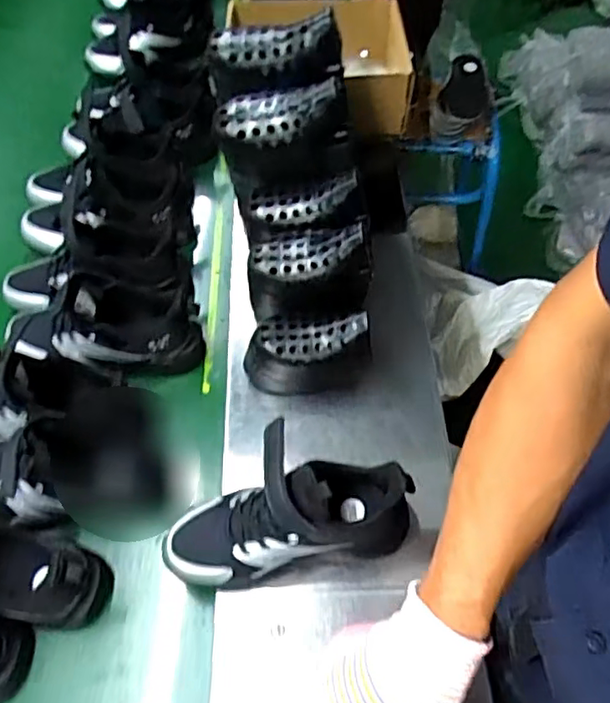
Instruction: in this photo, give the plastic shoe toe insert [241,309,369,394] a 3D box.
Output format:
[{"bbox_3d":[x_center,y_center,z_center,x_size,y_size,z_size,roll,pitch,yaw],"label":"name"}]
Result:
[{"bbox_3d":[0.002,0.001,0.637,0.131,0.105,0.064,0,55,-3],"label":"plastic shoe toe insert"}]

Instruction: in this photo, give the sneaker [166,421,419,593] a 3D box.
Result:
[{"bbox_3d":[-0.020,0.132,0.532,0.208,0.104,0.103,-9,56,-9],"label":"sneaker"}]

